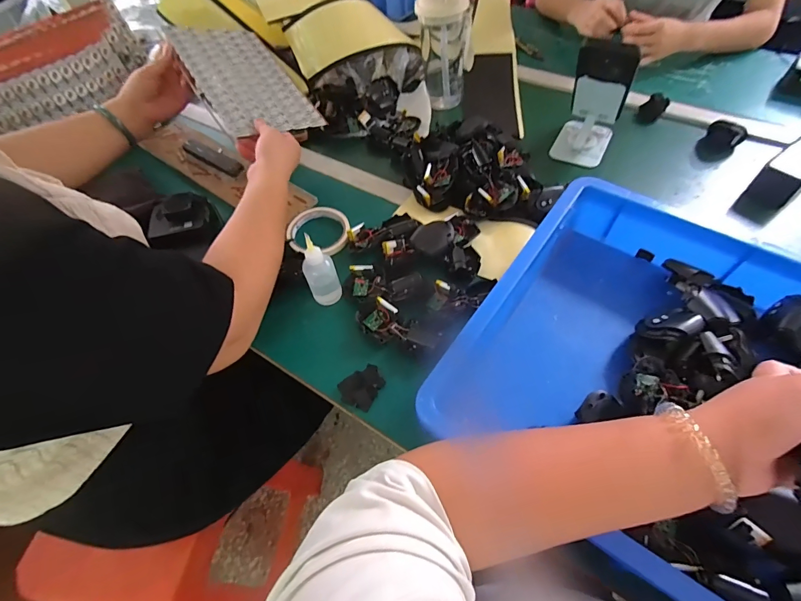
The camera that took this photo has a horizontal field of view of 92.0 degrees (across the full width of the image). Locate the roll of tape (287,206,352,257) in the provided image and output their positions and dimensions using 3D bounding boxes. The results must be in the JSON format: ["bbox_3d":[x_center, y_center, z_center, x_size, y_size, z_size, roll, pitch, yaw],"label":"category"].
[{"bbox_3d":[-0.120,-0.102,0.574,0.088,0.016,0.097,-5,56,0],"label":"roll of tape"}]

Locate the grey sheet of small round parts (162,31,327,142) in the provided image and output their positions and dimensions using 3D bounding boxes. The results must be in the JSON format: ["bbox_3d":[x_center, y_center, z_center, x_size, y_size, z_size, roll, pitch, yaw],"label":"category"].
[{"bbox_3d":[-0.248,-0.352,0.613,0.151,0.012,0.247,-27,72,-32],"label":"grey sheet of small round parts"}]

